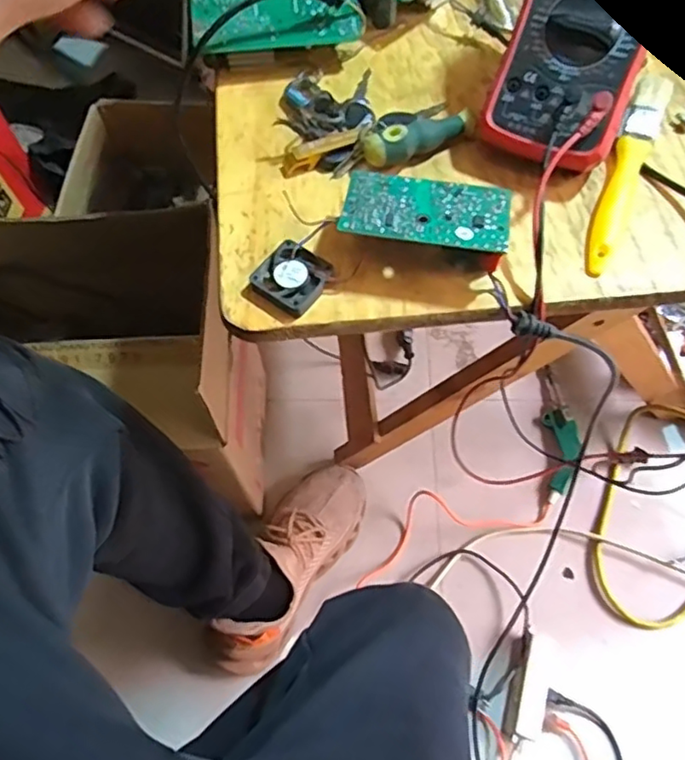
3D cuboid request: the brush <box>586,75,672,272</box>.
[{"bbox_3d":[0.192,-0.141,0.417,0.024,0.022,0.166,22,66,12],"label":"brush"}]

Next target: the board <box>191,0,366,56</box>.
[{"bbox_3d":[-0.050,-0.281,0.465,0.124,0.018,0.066,-7,78,-3],"label":"board"}]

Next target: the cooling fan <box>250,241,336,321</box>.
[{"bbox_3d":[-0.031,-0.064,0.383,0.041,0.011,0.040,36,69,17],"label":"cooling fan"}]

